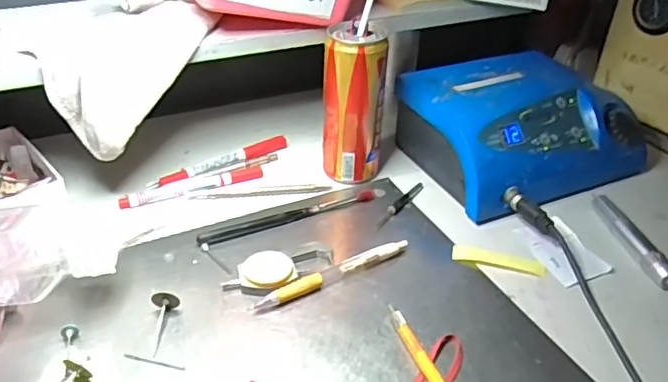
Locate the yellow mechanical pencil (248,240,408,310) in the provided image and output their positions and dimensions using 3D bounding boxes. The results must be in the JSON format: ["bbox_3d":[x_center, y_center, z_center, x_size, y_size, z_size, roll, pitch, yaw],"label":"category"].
[{"bbox_3d":[0.001,0.062,0.434,0.134,0.010,0.012,-20,42,-29],"label":"yellow mechanical pencil"}]

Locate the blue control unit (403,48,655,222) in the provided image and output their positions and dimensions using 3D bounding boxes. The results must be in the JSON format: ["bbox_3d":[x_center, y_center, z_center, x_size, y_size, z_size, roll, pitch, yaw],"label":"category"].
[{"bbox_3d":[0.186,-0.067,0.572,0.225,0.078,0.163,-16,41,-24],"label":"blue control unit"}]

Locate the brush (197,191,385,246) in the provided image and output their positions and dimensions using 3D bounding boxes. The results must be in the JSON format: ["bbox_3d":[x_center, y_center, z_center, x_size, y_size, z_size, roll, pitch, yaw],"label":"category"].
[{"bbox_3d":[-0.033,0.018,0.505,0.179,0.008,0.016,-16,40,-24],"label":"brush"}]

